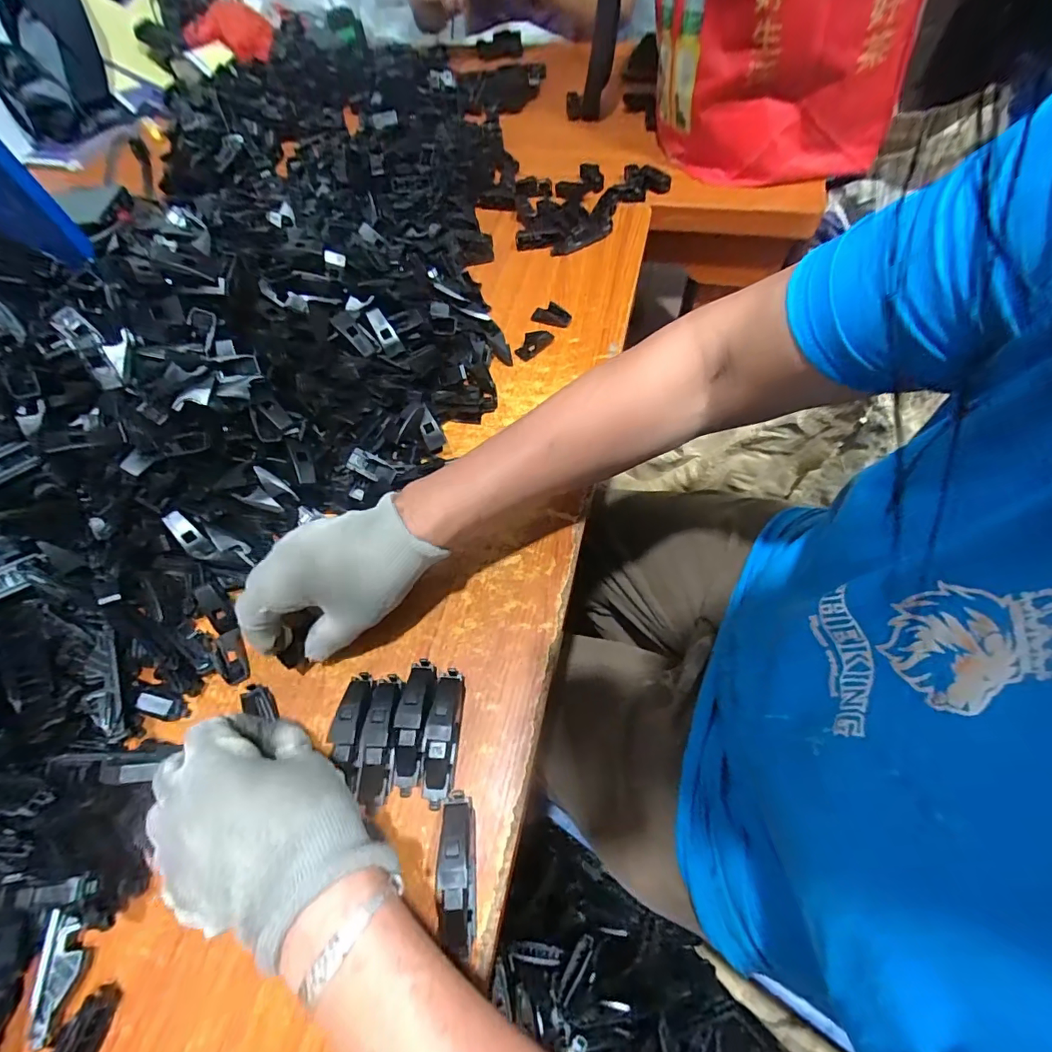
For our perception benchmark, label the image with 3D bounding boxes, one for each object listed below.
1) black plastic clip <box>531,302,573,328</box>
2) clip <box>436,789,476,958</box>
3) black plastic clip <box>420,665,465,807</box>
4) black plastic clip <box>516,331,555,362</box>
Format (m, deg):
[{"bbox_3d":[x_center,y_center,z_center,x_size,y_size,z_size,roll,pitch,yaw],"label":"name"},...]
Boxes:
[{"bbox_3d":[0.028,-0.223,0.507,0.041,0.012,0.023,14,63,12],"label":"black plastic clip"},{"bbox_3d":[-0.039,0.195,0.276,0.021,0.020,0.072,-4,61,2],"label":"clip"},{"bbox_3d":[-0.054,0.134,0.310,0.020,0.019,0.080,4,61,7],"label":"black plastic clip"},{"bbox_3d":[0.008,-0.187,0.490,0.045,0.007,0.023,-40,65,-16],"label":"black plastic clip"}]

